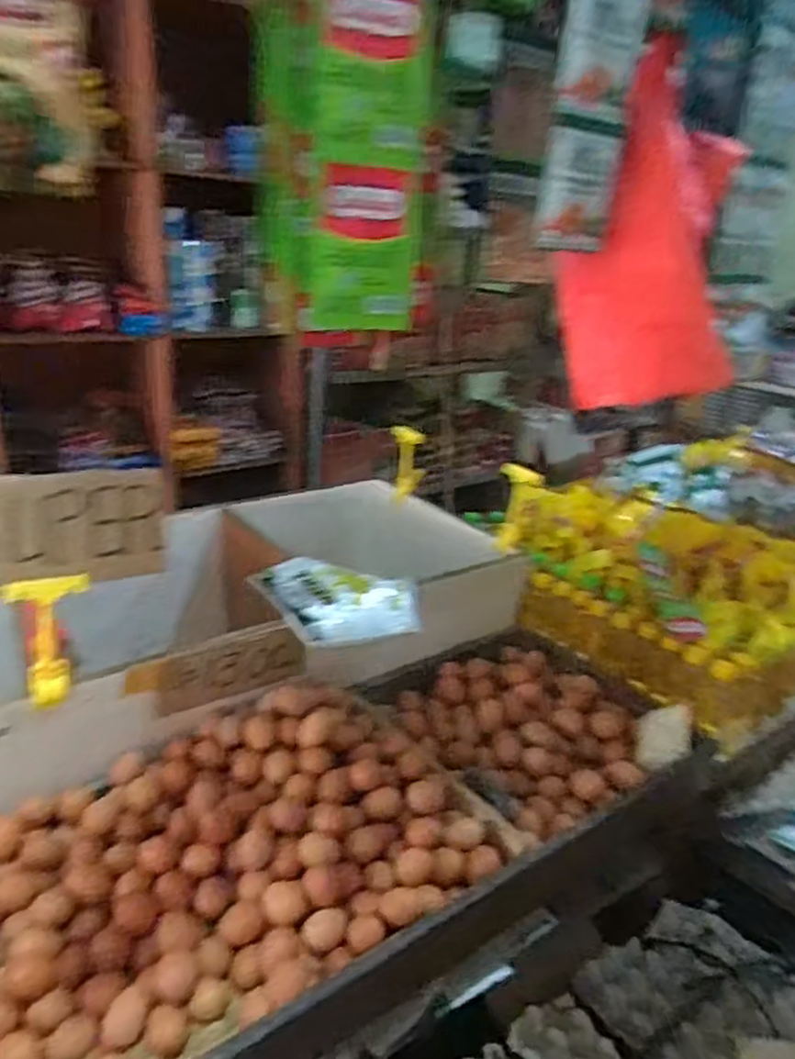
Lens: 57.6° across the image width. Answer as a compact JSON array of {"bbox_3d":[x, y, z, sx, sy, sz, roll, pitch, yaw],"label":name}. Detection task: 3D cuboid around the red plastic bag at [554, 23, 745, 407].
[{"bbox_3d":[0.213,-0.229,0.604,0.145,0.255,0.076,10,1,13],"label":"red plastic bag"}]

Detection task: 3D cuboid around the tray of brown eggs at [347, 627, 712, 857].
[{"bbox_3d":[0.205,0.299,1.152,0.403,0.098,0.432,-12,27,-34],"label":"tray of brown eggs"}]

